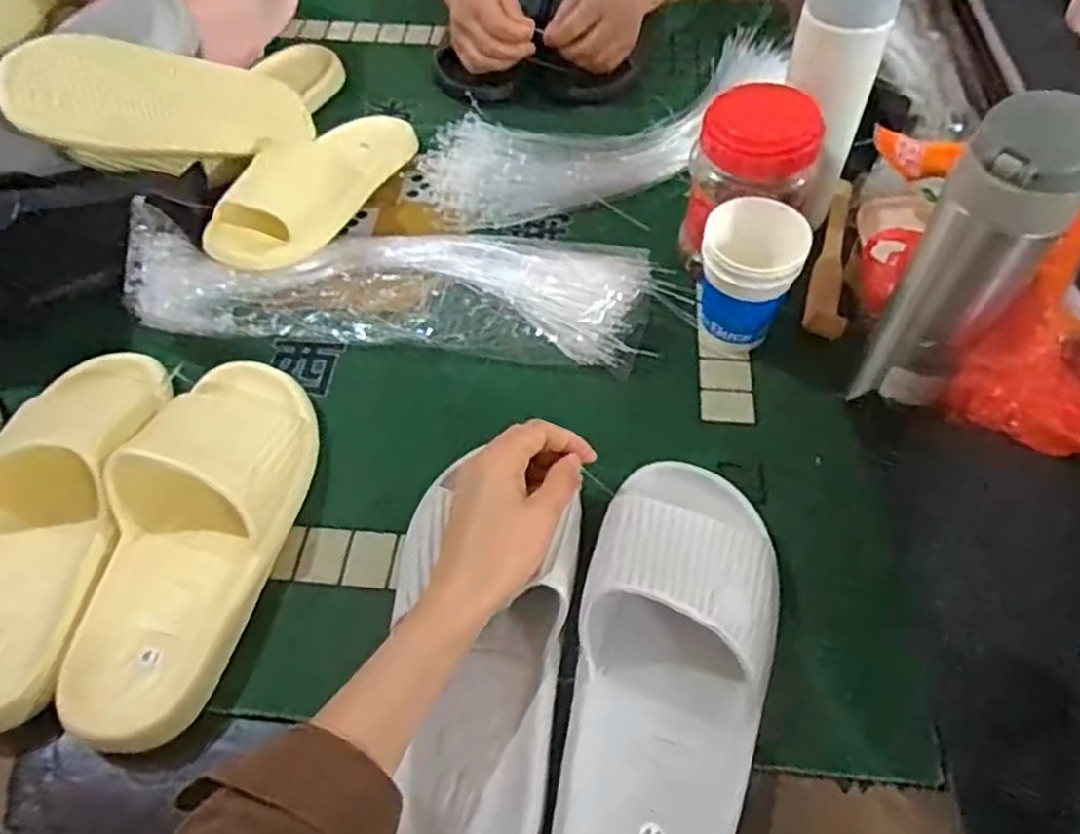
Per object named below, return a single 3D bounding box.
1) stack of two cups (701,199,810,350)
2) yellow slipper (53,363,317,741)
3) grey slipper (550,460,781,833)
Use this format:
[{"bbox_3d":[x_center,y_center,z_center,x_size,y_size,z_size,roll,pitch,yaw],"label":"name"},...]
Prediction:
[{"bbox_3d":[0.151,-0.098,0.560,0.067,0.094,0.067,9,55,9],"label":"stack of two cups"},{"bbox_3d":[-0.216,0.062,0.477,0.108,0.070,0.255,3,54,5],"label":"yellow slipper"},{"bbox_3d":[0.069,0.136,0.405,0.109,0.068,0.264,9,55,9],"label":"grey slipper"}]

